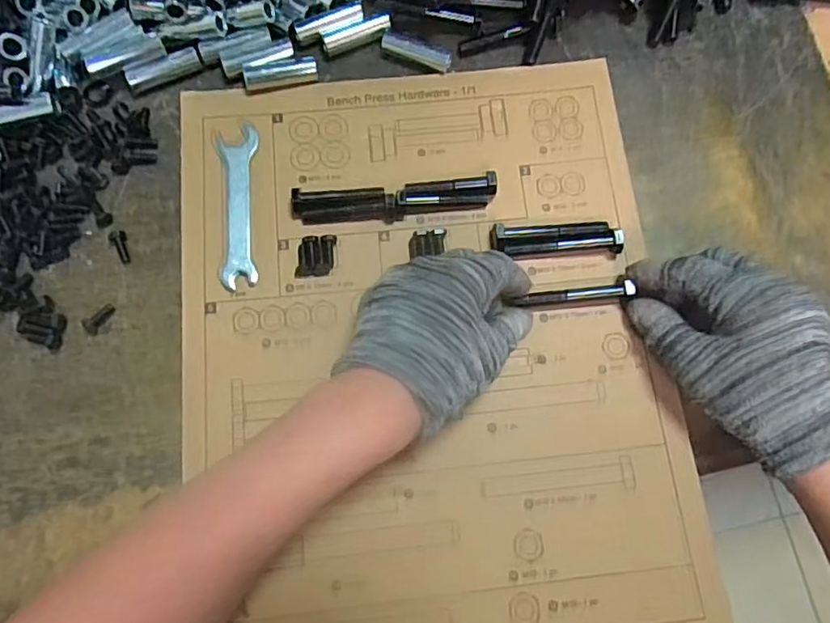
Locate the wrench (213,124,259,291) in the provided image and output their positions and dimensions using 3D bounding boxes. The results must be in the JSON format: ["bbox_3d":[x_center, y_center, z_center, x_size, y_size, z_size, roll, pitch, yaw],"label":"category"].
[{"bbox_3d":[-0.110,-0.066,0.376,0.026,0.004,0.104,-6,76,-4],"label":"wrench"}]

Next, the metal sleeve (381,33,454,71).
[{"bbox_3d":[0.001,-0.177,0.409,0.048,0.011,0.016,21,75,3],"label":"metal sleeve"}]

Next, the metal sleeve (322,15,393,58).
[{"bbox_3d":[-0.040,-0.190,0.410,0.049,0.011,0.015,-24,78,-8],"label":"metal sleeve"}]

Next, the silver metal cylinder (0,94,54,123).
[{"bbox_3d":[-0.249,-0.126,0.371,0.045,0.009,0.008,-21,79,-19],"label":"silver metal cylinder"}]

